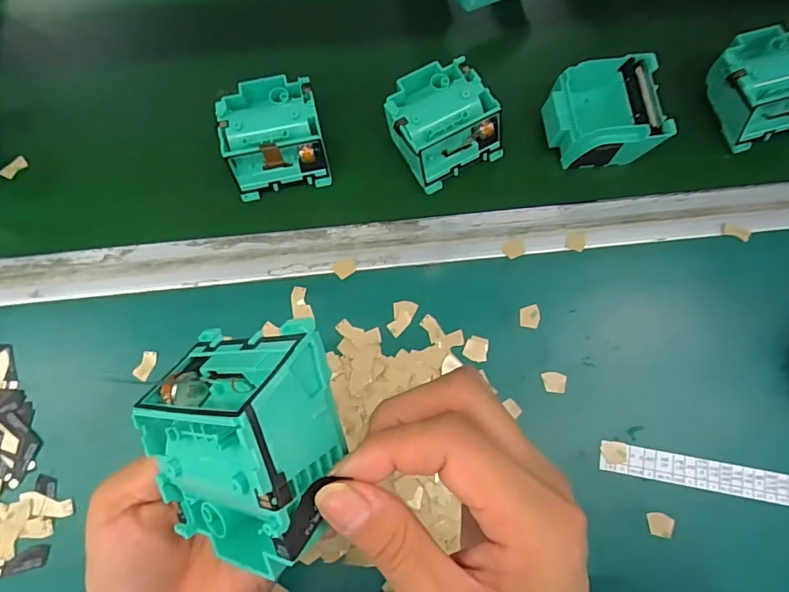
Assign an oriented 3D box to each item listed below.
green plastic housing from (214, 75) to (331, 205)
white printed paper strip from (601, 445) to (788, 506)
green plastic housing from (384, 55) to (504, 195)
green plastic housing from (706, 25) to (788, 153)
[{"bbox_3d":[-0.093,-0.122,0.392,0.072,0.047,0.077,-12,76,-4],"label":"green plastic housing"},{"bbox_3d":[0.242,0.126,0.334,0.199,0.006,0.020,10,83,4],"label":"white printed paper strip"},{"bbox_3d":[0.034,-0.134,0.389,0.079,0.040,0.080,-28,77,-7],"label":"green plastic housing"},{"bbox_3d":[0.294,-0.166,0.394,0.076,0.037,0.079,-17,76,-5],"label":"green plastic housing"}]

